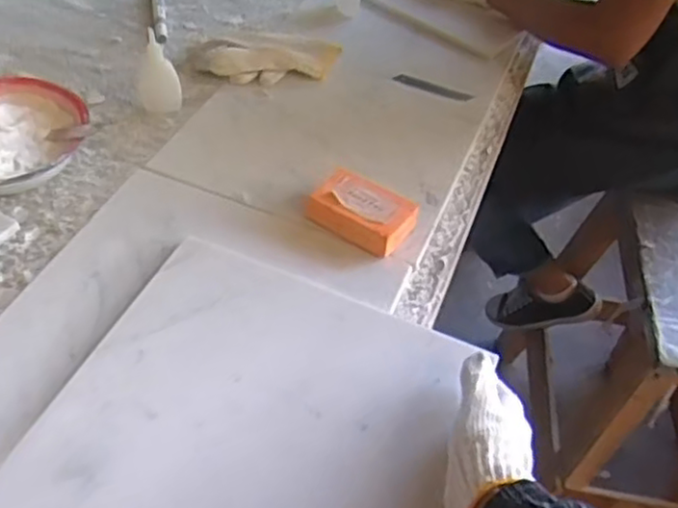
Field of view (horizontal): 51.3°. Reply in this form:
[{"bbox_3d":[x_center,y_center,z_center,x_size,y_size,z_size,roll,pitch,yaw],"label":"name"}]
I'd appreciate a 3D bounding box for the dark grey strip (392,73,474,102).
[{"bbox_3d":[0.119,-0.208,0.885,0.099,0.004,0.017,21,50,11],"label":"dark grey strip"}]

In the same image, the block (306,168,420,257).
[{"bbox_3d":[0.022,-0.041,0.695,0.093,0.035,0.067,32,53,20],"label":"block"}]

